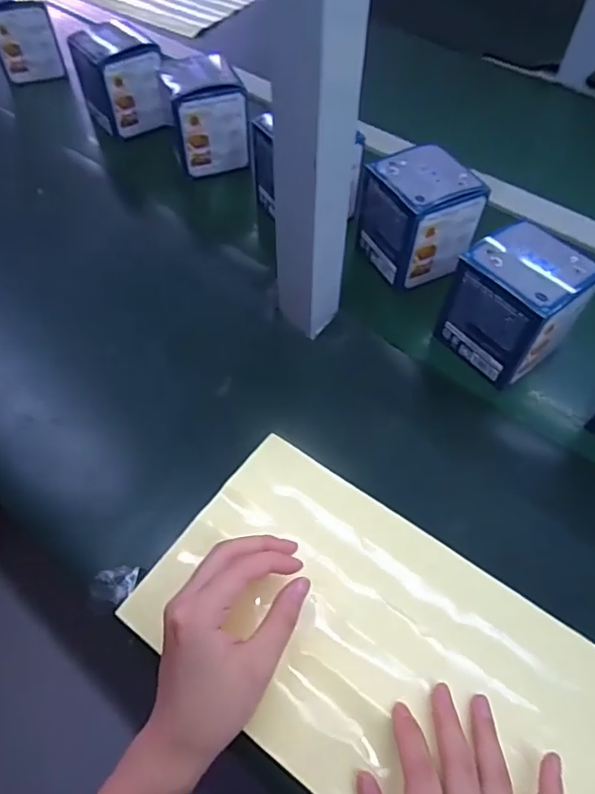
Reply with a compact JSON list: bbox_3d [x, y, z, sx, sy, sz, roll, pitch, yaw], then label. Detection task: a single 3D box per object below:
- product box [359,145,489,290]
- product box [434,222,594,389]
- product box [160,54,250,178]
[{"bbox_3d":[0.115,-0.170,0.488,0.081,0.087,0.095,-25,58,-17],"label":"product box"},{"bbox_3d":[0.182,-0.078,0.429,0.091,0.092,0.090,-33,61,-21],"label":"product box"},{"bbox_3d":[-0.106,-0.316,0.589,0.086,0.103,0.075,-13,56,-9],"label":"product box"}]

